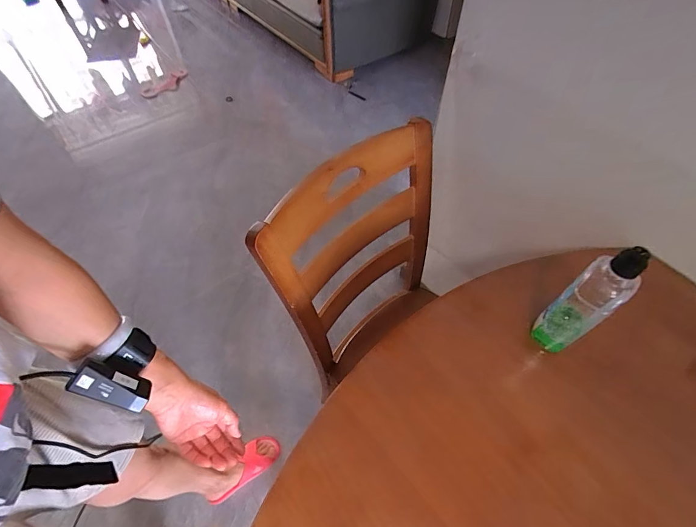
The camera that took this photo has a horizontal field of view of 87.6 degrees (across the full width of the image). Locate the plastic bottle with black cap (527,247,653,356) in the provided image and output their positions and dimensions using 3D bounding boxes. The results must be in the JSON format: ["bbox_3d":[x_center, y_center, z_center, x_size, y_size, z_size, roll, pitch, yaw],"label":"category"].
[{"bbox_3d":[0.317,0.055,0.492,0.054,0.212,0.060,-30,60,-18],"label":"plastic bottle with black cap"}]

